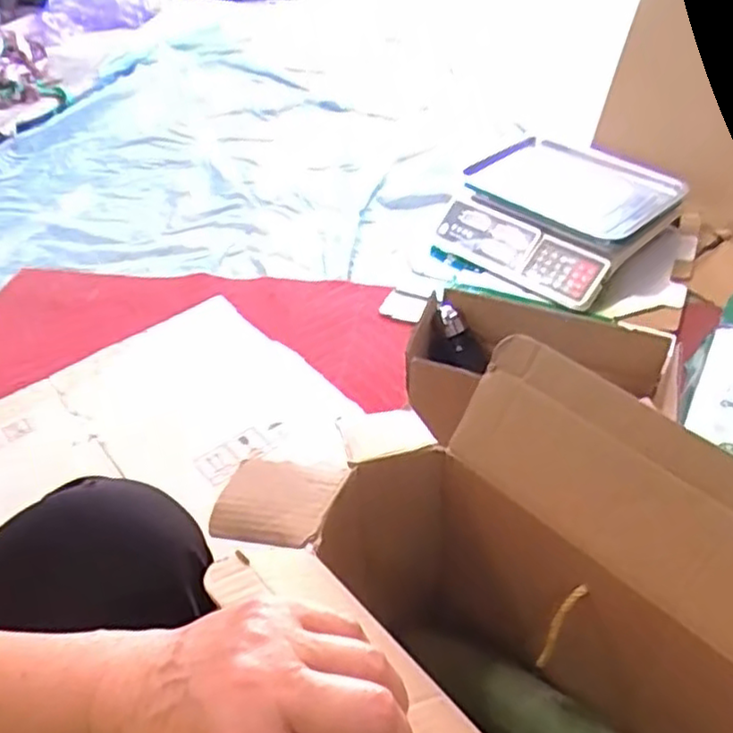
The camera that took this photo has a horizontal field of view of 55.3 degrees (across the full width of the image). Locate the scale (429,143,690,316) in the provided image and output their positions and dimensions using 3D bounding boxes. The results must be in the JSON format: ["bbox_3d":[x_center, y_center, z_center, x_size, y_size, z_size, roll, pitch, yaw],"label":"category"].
[{"bbox_3d":[0.343,-0.280,1.269,0.332,0.110,0.354,-33,51,-30],"label":"scale"}]

